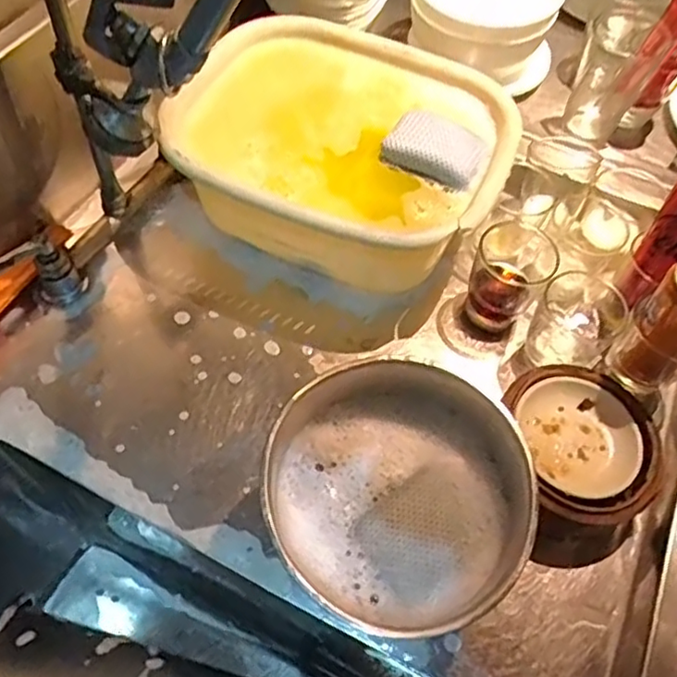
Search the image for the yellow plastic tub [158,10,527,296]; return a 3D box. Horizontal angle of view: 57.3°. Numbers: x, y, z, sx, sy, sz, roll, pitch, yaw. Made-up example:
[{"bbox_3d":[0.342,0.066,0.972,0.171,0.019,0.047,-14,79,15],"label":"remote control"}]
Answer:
[{"bbox_3d":[0.003,-0.202,0.683,0.335,0.137,0.286,24,61,10],"label":"yellow plastic tub"}]

